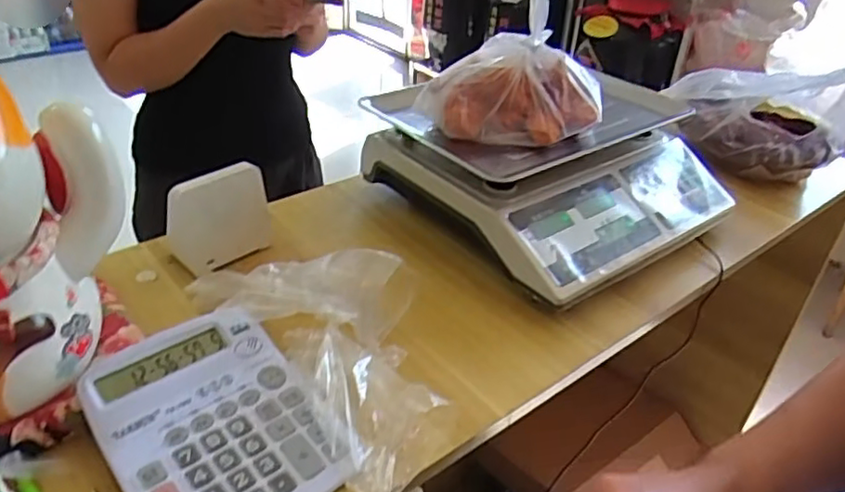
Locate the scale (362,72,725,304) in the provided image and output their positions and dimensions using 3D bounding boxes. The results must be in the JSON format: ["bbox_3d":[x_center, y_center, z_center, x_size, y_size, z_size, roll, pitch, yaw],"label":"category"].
[{"bbox_3d":[0.154,-0.105,0.735,0.328,0.098,0.303,-22,41,-32],"label":"scale"}]

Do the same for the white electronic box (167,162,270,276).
[{"bbox_3d":[-0.198,-0.030,0.636,0.106,0.092,0.028,-25,43,-35],"label":"white electronic box"}]

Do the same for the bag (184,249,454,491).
[{"bbox_3d":[-0.074,0.063,0.526,0.123,0.082,0.267,-24,42,-34],"label":"bag"}]

